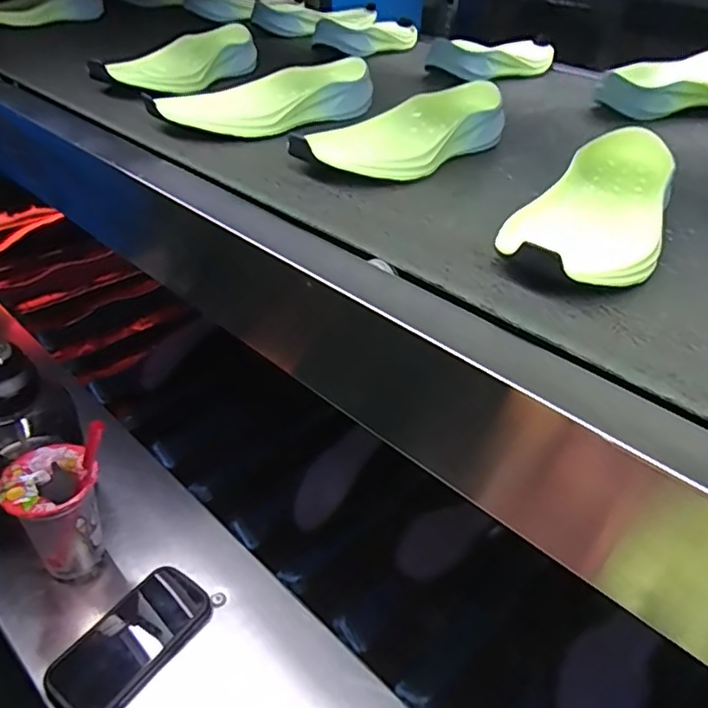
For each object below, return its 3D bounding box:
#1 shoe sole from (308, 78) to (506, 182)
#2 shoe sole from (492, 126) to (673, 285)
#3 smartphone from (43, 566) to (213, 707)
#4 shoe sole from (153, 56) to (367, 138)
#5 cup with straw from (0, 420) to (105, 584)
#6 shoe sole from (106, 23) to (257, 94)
[{"bbox_3d":[0.056,-0.213,0.577,0.103,0.041,0.256,26,45,29],"label":"shoe sole"},{"bbox_3d":[0.191,-0.111,0.453,0.092,0.036,0.261,23,44,26],"label":"shoe sole"},{"bbox_3d":[-0.223,0.291,0.606,0.080,0.030,0.157,23,44,27],"label":"smartphone"},{"bbox_3d":[-0.085,-0.268,0.639,0.245,0.043,0.083,-23,44,-26],"label":"shoe sole"},{"bbox_3d":[-0.300,0.156,0.622,0.089,0.194,0.089,0,38,0],"label":"cup with straw"},{"bbox_3d":[-0.211,-0.367,0.754,0.080,0.044,0.231,20,43,24],"label":"shoe sole"}]

